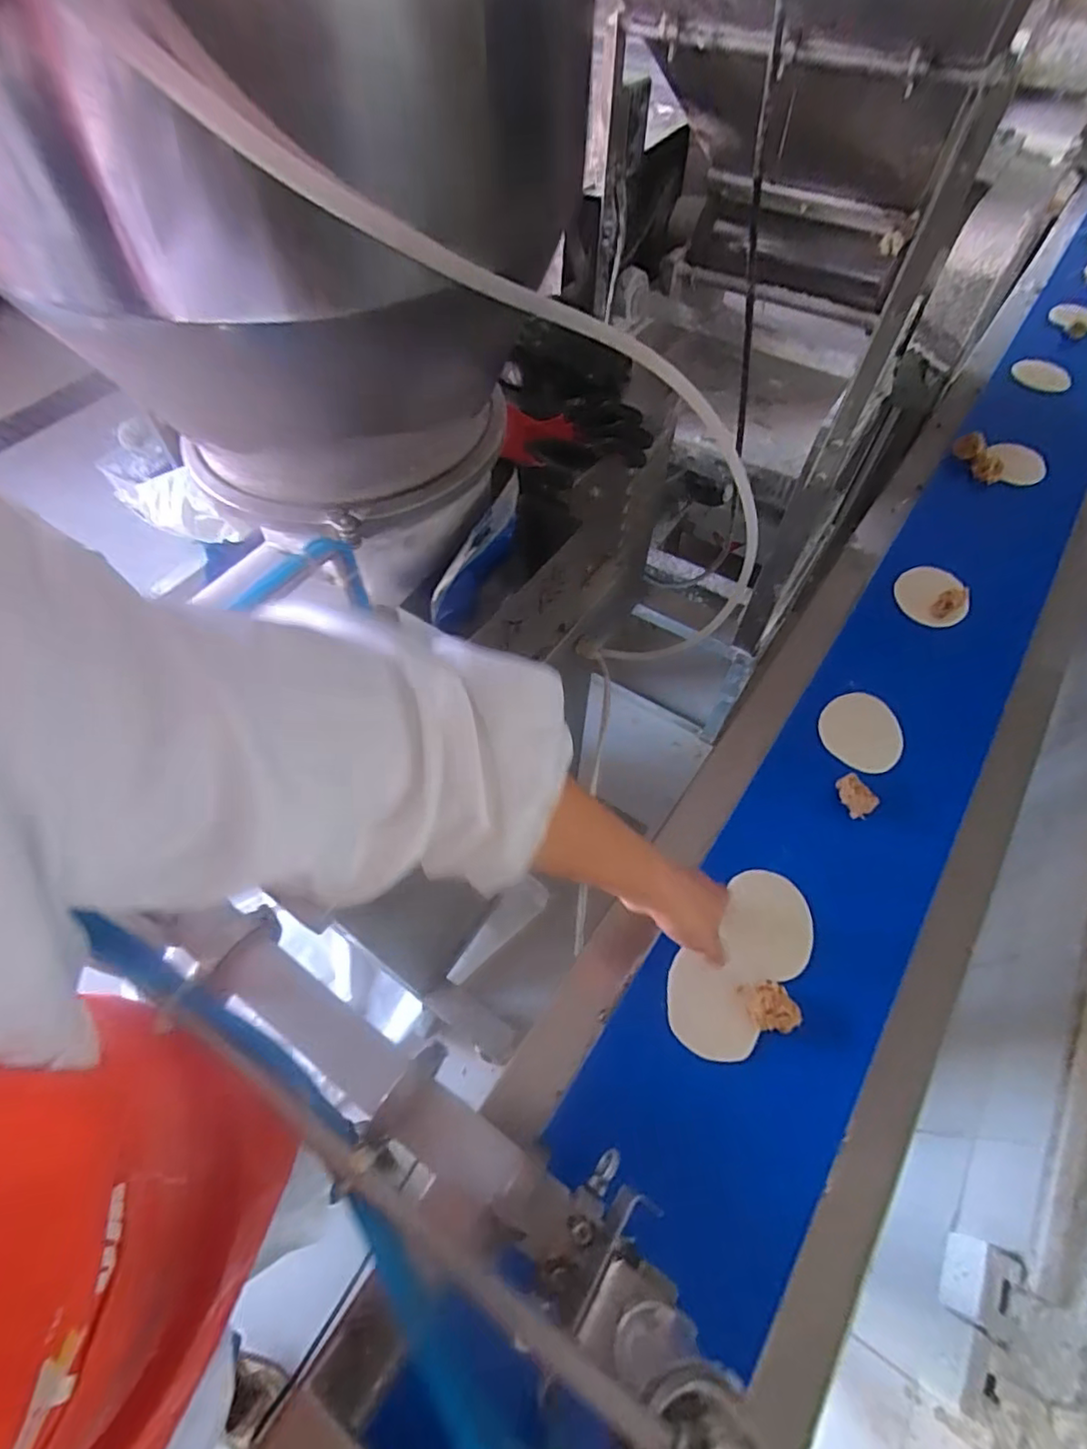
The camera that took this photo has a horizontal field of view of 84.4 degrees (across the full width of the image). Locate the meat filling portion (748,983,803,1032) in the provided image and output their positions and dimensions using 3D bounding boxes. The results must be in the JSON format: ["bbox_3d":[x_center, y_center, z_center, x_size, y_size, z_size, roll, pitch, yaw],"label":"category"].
[{"bbox_3d":[0.200,0.245,0.521,0.044,0.020,0.037,2,58,1],"label":"meat filling portion"}]

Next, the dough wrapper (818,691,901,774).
[{"bbox_3d":[0.359,0.008,0.673,0.087,0.004,0.089,-1,66,2],"label":"dough wrapper"}]

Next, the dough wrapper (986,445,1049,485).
[{"bbox_3d":[0.700,-0.389,0.888,0.083,0.011,0.083,0,66,-1],"label":"dough wrapper"}]

